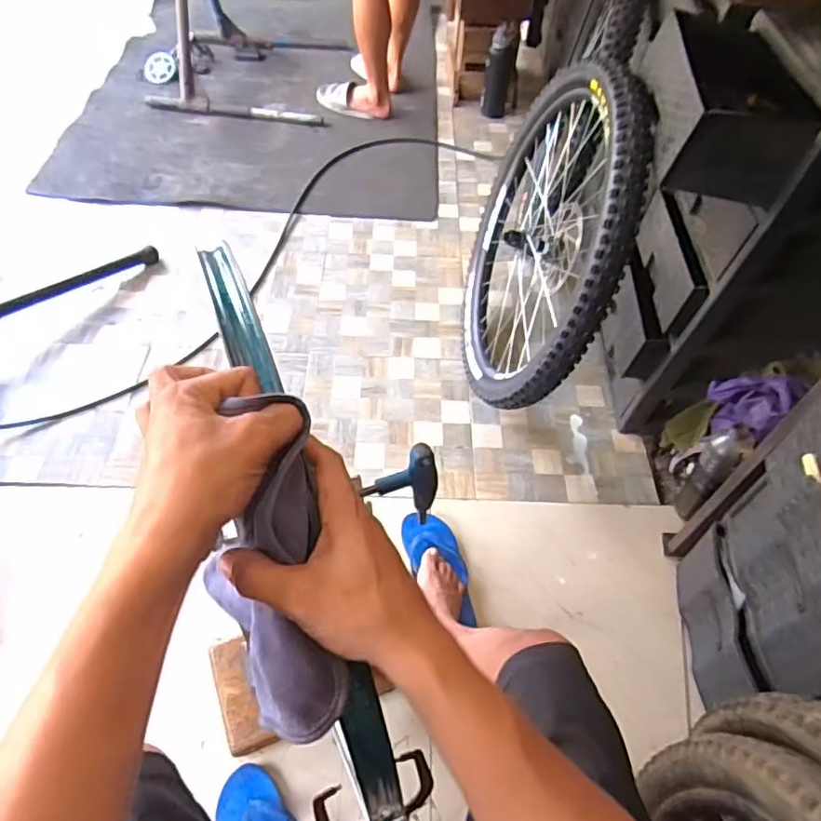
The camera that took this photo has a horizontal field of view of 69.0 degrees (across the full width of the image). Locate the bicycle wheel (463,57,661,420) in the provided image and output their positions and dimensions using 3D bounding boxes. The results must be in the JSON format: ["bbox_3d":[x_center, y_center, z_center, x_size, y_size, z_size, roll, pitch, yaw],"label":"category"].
[{"bbox_3d":[0.274,-0.341,1.287,0.100,0.715,0.677,11,84,-13],"label":"bicycle wheel"}]

